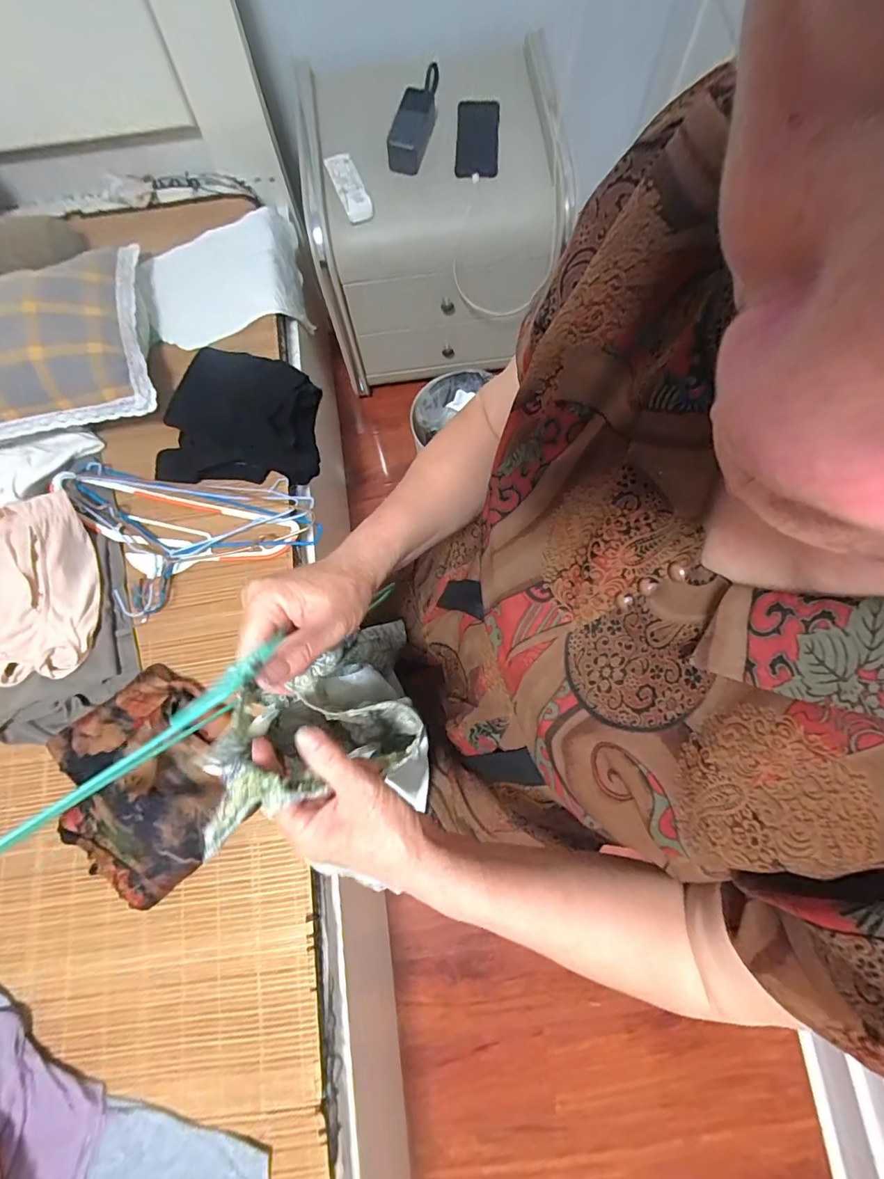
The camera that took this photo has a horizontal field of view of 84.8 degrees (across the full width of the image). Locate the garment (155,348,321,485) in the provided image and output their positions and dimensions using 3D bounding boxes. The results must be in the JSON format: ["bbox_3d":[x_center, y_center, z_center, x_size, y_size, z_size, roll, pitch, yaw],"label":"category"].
[{"bbox_3d":[-0.335,-0.292,0.787,0.250,0.049,0.232,-1,76,2],"label":"garment"}]

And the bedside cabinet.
[{"bbox_3d":[-0.009,-0.760,1.055,0.483,0.407,0.397,-6,76,0],"label":"bedside cabinet"}]

